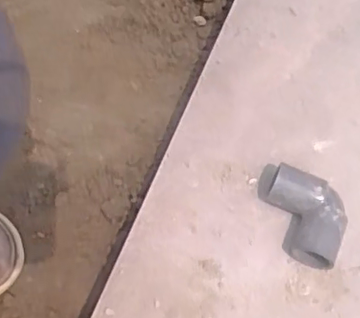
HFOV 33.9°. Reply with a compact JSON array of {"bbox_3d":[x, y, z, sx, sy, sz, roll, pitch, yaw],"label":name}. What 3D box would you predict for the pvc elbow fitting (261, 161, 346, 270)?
[{"bbox_3d":[0.112,0.052,0.557,0.094,0.042,0.067,33,68,11],"label":"pvc elbow fitting"}]

